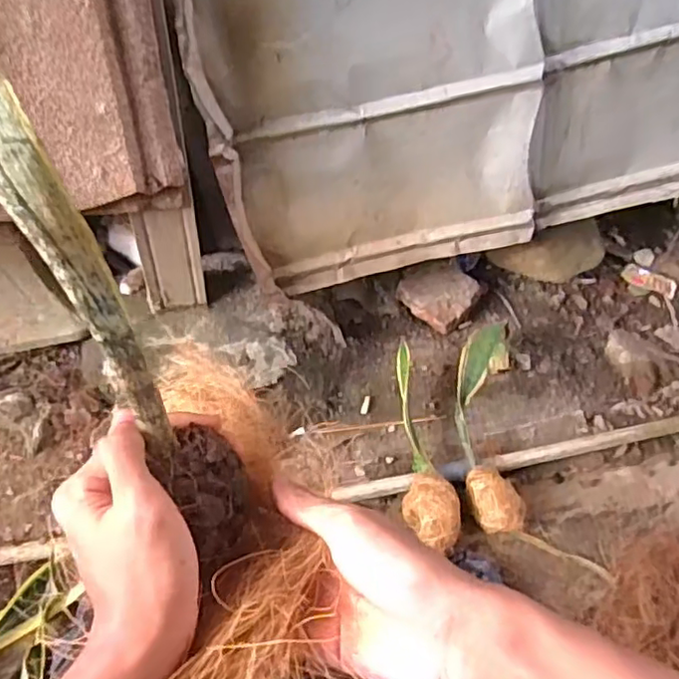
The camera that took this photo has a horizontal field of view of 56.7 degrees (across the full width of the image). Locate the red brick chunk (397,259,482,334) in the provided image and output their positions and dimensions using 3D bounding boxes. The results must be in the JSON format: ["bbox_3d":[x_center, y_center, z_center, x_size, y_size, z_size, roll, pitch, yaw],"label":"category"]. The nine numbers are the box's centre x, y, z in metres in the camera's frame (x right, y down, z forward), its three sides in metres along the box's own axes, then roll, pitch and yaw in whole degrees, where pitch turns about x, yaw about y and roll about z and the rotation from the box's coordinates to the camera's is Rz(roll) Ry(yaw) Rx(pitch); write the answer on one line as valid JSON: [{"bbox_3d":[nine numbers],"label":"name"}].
[{"bbox_3d":[0.167,-0.078,1.067,0.120,0.038,0.115,-1,68,3],"label":"red brick chunk"}]

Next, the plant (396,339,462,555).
[{"bbox_3d":[0.104,0.145,0.858,0.059,0.068,0.299,-2,51,-6],"label":"plant"}]

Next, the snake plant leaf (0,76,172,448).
[{"bbox_3d":[-0.127,-0.065,0.250,0.022,0.252,0.024,-37,22,-32],"label":"snake plant leaf"}]

